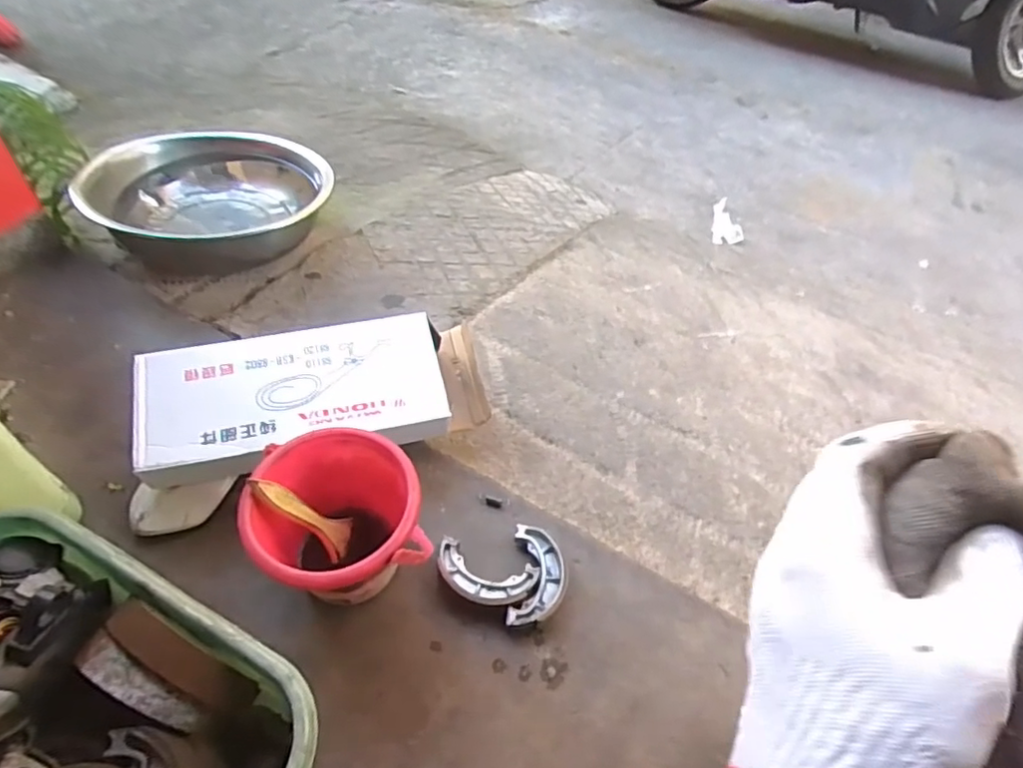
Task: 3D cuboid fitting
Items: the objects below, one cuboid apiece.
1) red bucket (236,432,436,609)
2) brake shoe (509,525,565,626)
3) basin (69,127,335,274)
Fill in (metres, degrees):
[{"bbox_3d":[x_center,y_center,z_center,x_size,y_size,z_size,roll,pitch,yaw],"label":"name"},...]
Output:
[{"bbox_3d":[-0.159,0.142,0.572,0.146,0.152,0.137,3,51,-3],"label":"red bucket"},{"bbox_3d":[0.028,0.199,0.617,0.054,0.024,0.103,7,51,1],"label":"brake shoe"},{"bbox_3d":[-0.473,-0.303,0.962,0.326,0.098,0.313,3,51,-3],"label":"basin"}]

